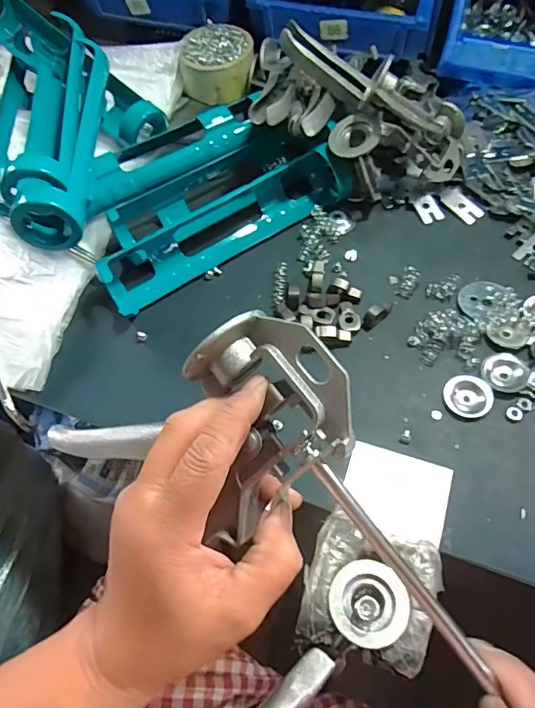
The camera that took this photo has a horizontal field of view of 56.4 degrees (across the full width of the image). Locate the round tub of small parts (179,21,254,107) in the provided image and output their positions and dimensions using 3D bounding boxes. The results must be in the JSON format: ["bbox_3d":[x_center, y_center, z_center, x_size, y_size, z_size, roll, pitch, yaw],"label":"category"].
[{"bbox_3d":[-0.057,-0.334,0.577,0.085,0.040,0.090,-8,61,1],"label":"round tub of small parts"}]

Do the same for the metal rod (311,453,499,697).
[{"bbox_3d":[0.057,0.092,0.213,0.007,0.006,0.116,-38,89,-16],"label":"metal rod"}]

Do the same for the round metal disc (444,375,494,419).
[{"bbox_3d":[0.156,0.033,0.386,0.035,0.004,0.034,-2,61,4],"label":"round metal disc"}]

